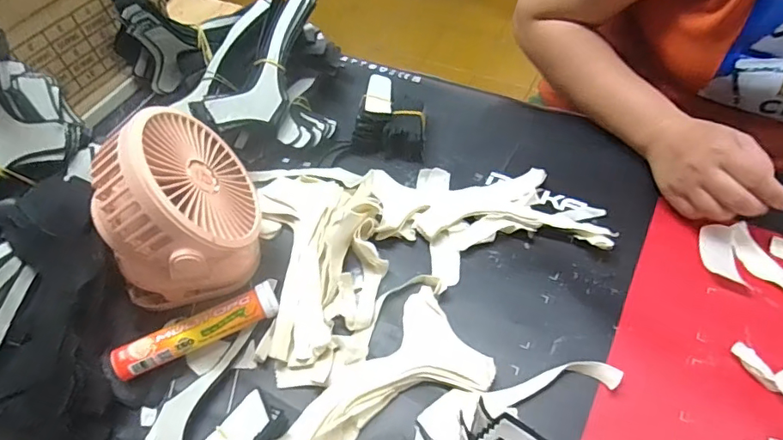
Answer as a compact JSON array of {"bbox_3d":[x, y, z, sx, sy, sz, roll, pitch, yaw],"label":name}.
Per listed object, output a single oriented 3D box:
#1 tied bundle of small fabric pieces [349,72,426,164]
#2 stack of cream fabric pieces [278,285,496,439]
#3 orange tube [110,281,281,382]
[{"bbox_3d":[0.004,-0.115,0.554,0.082,0.043,0.083,12,57,14],"label":"tied bundle of small fabric pieces"},{"bbox_3d":[-0.008,0.144,0.392,0.179,0.017,0.091,-39,60,-21],"label":"stack of cream fabric pieces"},{"bbox_3d":[-0.164,0.095,0.430,0.135,0.032,0.028,-24,56,-11],"label":"orange tube"}]

